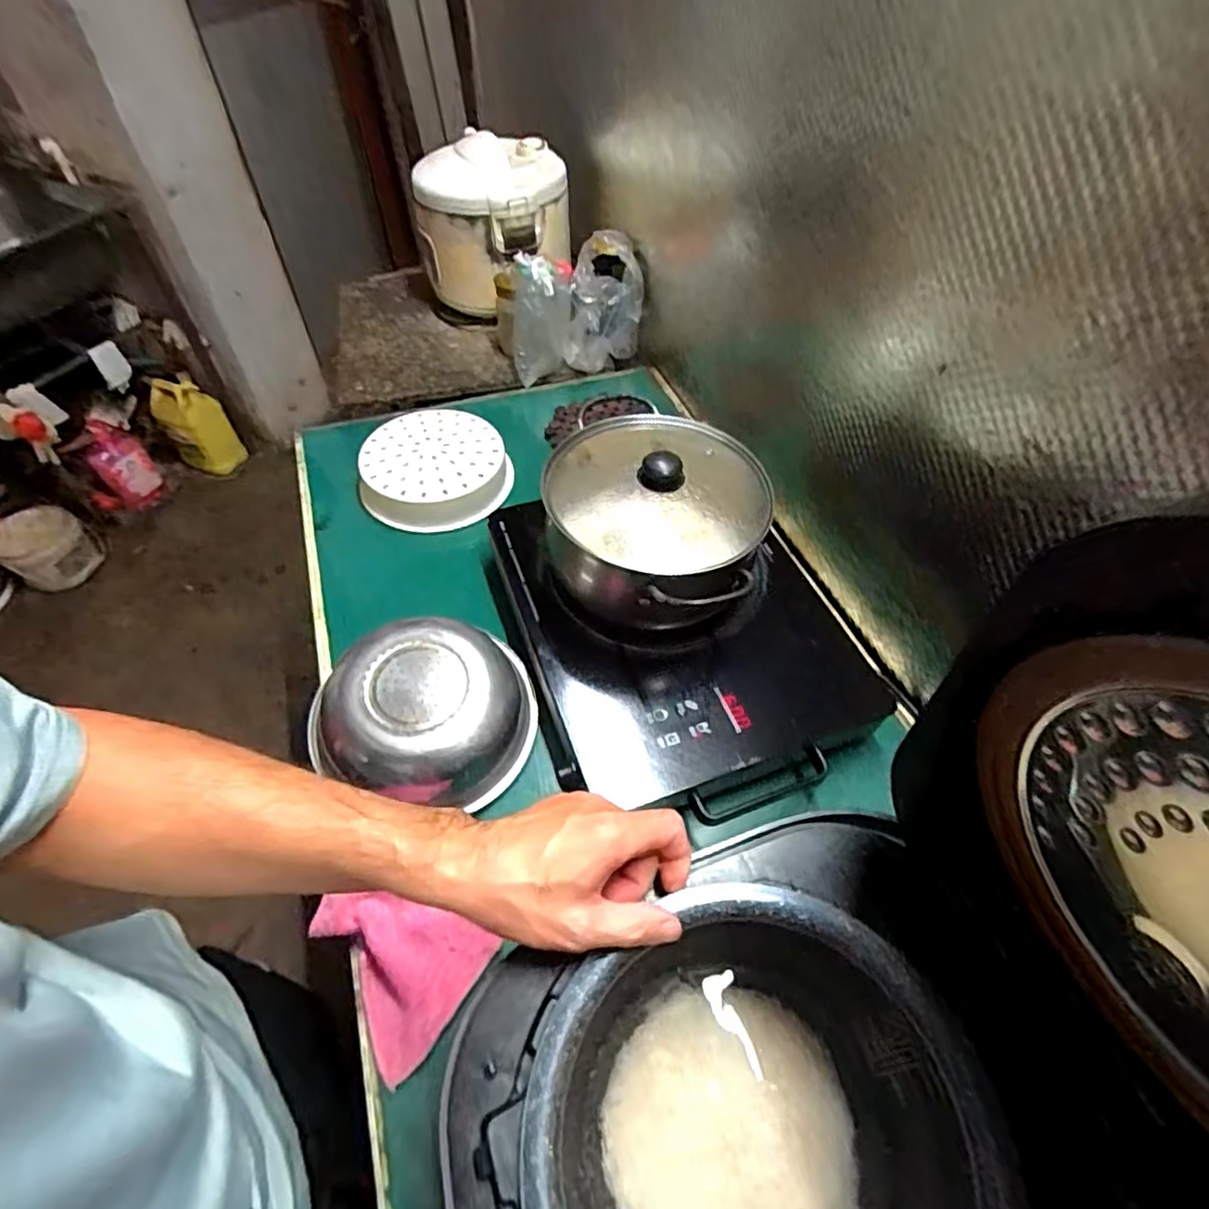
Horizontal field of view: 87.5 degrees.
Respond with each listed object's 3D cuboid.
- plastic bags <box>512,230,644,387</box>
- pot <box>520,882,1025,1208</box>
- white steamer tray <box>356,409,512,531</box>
[{"bbox_3d":[-0.040,-0.476,1.039,0.232,0.176,0.107,-20,55,-15],"label":"plastic bags"},{"bbox_3d":[0.079,0.293,0.344,0.225,0.119,0.218,-31,59,-22],"label":"pot"},{"bbox_3d":[-0.230,-0.186,0.873,0.199,0.072,0.190,8,53,6],"label":"white steamer tray"}]

